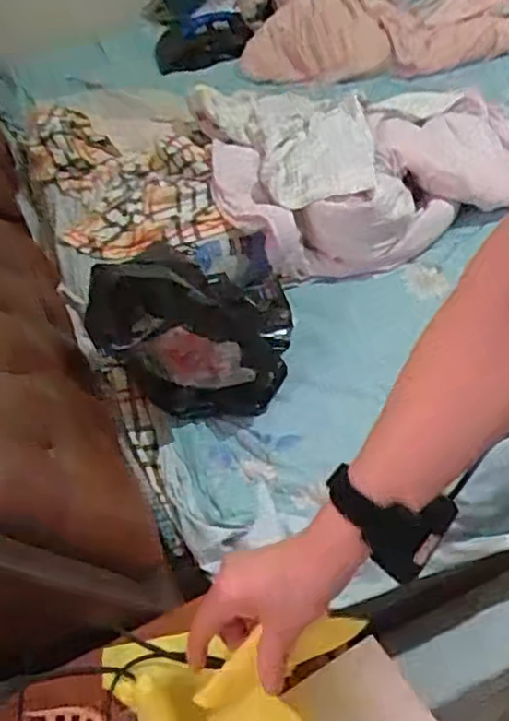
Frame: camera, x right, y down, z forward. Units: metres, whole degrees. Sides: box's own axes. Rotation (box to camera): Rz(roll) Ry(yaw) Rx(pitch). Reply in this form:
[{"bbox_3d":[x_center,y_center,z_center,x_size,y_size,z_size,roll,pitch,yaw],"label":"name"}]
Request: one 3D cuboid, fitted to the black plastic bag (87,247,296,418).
[{"bbox_3d":[-0.066,-0.047,0.841,0.207,0.216,0.182,6,50,11],"label":"black plastic bag"}]

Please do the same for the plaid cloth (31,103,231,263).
[{"bbox_3d":[-0.213,-0.312,1.115,0.289,0.047,0.476,-21,50,-11],"label":"plaid cloth"}]

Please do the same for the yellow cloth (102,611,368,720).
[{"bbox_3d":[-0.027,0.288,0.529,0.198,0.093,0.126,1,50,8],"label":"yellow cloth"}]

